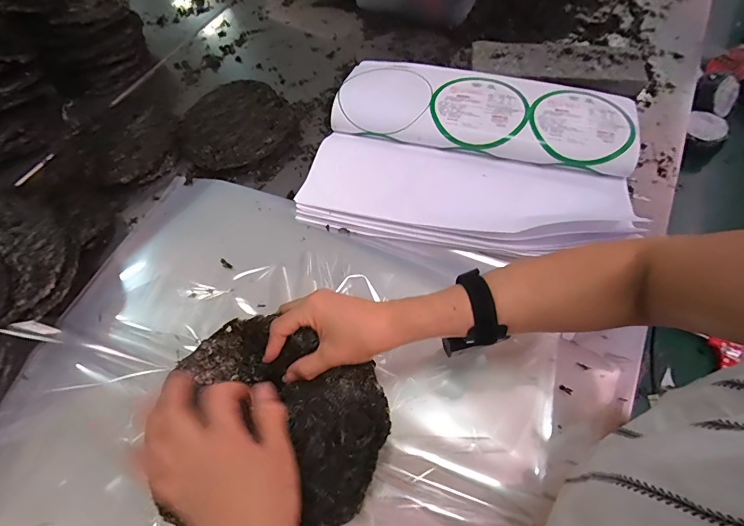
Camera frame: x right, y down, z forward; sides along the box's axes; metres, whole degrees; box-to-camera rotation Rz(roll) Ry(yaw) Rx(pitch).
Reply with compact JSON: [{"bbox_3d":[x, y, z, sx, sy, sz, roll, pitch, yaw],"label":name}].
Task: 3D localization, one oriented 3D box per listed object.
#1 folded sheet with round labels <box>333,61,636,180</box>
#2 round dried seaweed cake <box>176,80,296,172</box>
[{"bbox_3d":[0.188,-0.259,0.669,0.487,0.053,0.179,10,62,10],"label":"folded sheet with round labels"},{"bbox_3d":[-0.241,-0.245,0.716,0.191,0.033,0.184,-2,60,3],"label":"round dried seaweed cake"}]

